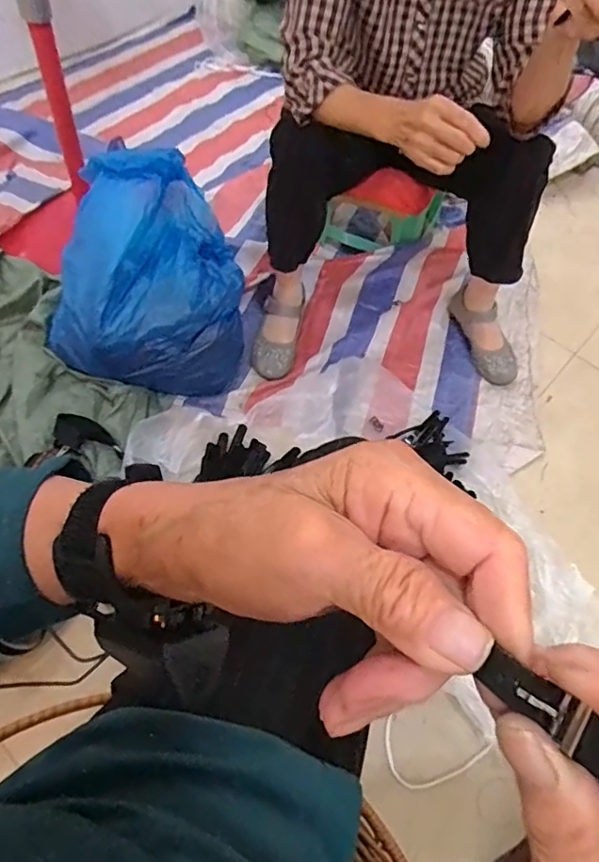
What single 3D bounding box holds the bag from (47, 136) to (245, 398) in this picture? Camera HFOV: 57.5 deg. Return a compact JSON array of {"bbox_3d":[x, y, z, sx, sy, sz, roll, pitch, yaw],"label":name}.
[{"bbox_3d":[-0.274,-0.272,0.995,0.337,0.297,0.314,2,58,-3],"label":"bag"}]

